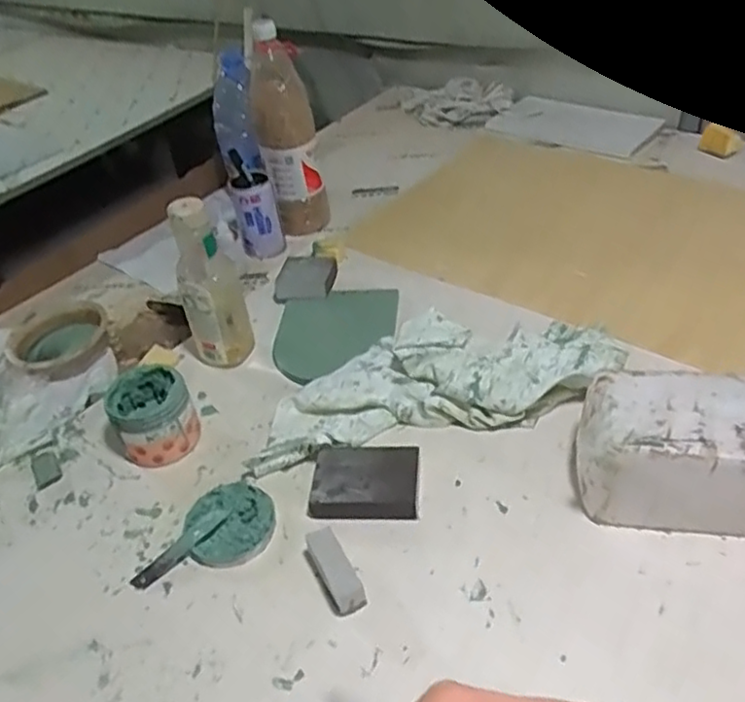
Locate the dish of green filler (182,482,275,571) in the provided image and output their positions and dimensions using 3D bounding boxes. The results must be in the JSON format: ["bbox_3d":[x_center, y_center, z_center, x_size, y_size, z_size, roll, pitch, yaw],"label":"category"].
[{"bbox_3d":[-0.131,0.159,0.623,0.079,0.019,0.084,-4,41,3],"label":"dish of green filler"}]

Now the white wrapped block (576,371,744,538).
[{"bbox_3d":[0.291,0.089,0.576,0.224,0.102,0.101,3,41,10],"label":"white wrapped block"}]

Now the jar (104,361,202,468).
[{"bbox_3d":[-0.226,0.065,0.700,0.076,0.074,0.076,-21,43,-16],"label":"jar"}]

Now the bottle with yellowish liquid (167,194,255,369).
[{"bbox_3d":[-0.181,-0.065,0.755,0.070,0.213,0.066,-16,41,-11],"label":"bottle with yellowish liquid"}]

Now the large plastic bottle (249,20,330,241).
[{"bbox_3d":[-0.125,-0.313,0.991,0.081,0.299,0.081,-9,41,-3],"label":"large plastic bottle"}]

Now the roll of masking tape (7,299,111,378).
[{"bbox_3d":[-0.408,-0.019,0.883,0.128,0.039,0.139,-4,41,3],"label":"roll of masking tape"}]

